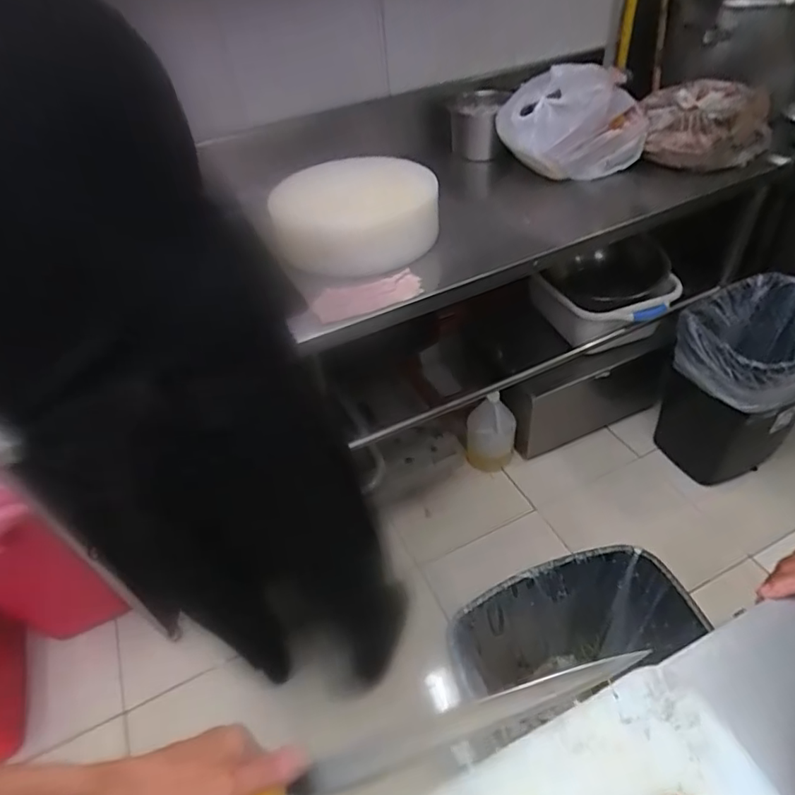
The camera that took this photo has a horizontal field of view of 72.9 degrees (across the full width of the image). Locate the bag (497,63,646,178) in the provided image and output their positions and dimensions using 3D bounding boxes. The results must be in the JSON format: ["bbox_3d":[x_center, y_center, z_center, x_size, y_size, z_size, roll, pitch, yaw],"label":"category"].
[{"bbox_3d":[0.413,-0.665,1.330,0.329,0.212,0.250,-16,44,-9],"label":"bag"}]

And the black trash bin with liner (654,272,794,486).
[{"bbox_3d":[0.961,-0.035,1.495,0.408,0.456,0.316,-31,48,-23],"label":"black trash bin with liner"}]

